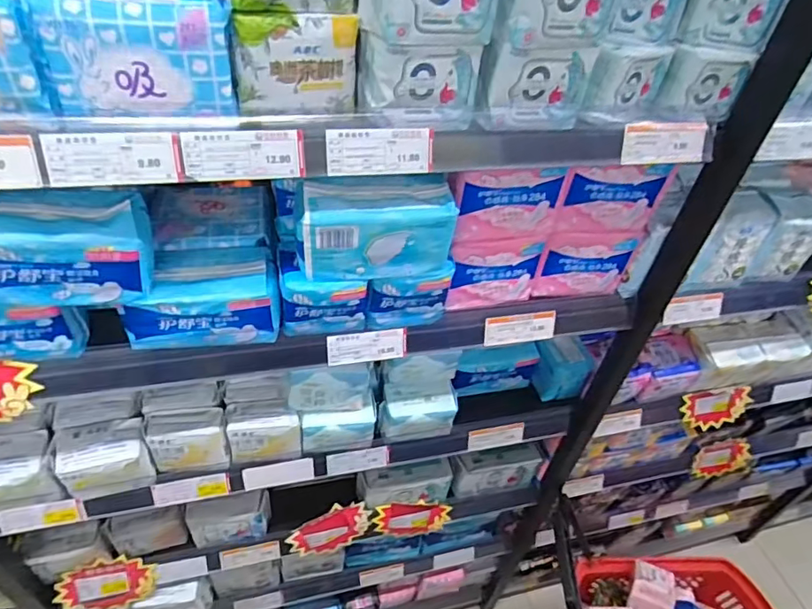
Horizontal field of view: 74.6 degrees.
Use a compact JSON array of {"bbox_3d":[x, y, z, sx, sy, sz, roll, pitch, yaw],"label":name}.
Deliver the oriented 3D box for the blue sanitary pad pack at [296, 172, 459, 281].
[{"bbox_3d":[-0.031,-0.080,0.558,0.158,0.092,0.059,-3,44,-12],"label":"blue sanitary pad pack"}]

